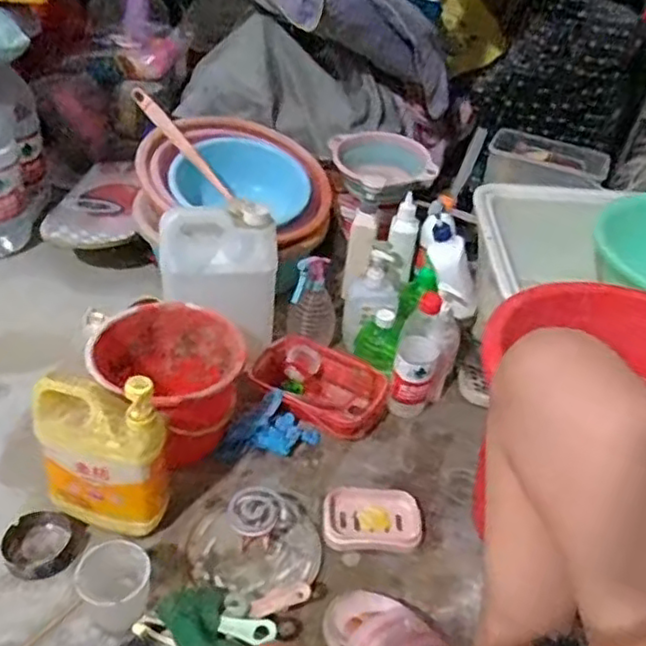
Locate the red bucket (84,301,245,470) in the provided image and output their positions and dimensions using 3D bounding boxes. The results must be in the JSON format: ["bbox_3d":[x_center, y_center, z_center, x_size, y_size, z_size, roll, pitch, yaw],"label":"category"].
[{"bbox_3d":[-0.203,0.085,0.951,0.172,0.165,0.204,-25,47,-34],"label":"red bucket"}]

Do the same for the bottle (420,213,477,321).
[{"bbox_3d":[0.207,-0.090,1.100,0.062,0.180,0.064,-23,8,-32],"label":"bottle"}]

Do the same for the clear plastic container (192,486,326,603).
[{"bbox_3d":[-0.084,0.266,0.837,0.159,0.064,0.137,-1,36,-7],"label":"clear plastic container"}]

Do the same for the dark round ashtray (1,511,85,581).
[{"bbox_3d":[-0.343,0.271,0.813,0.078,0.037,0.083,2,36,-2],"label":"dark round ashtray"}]

